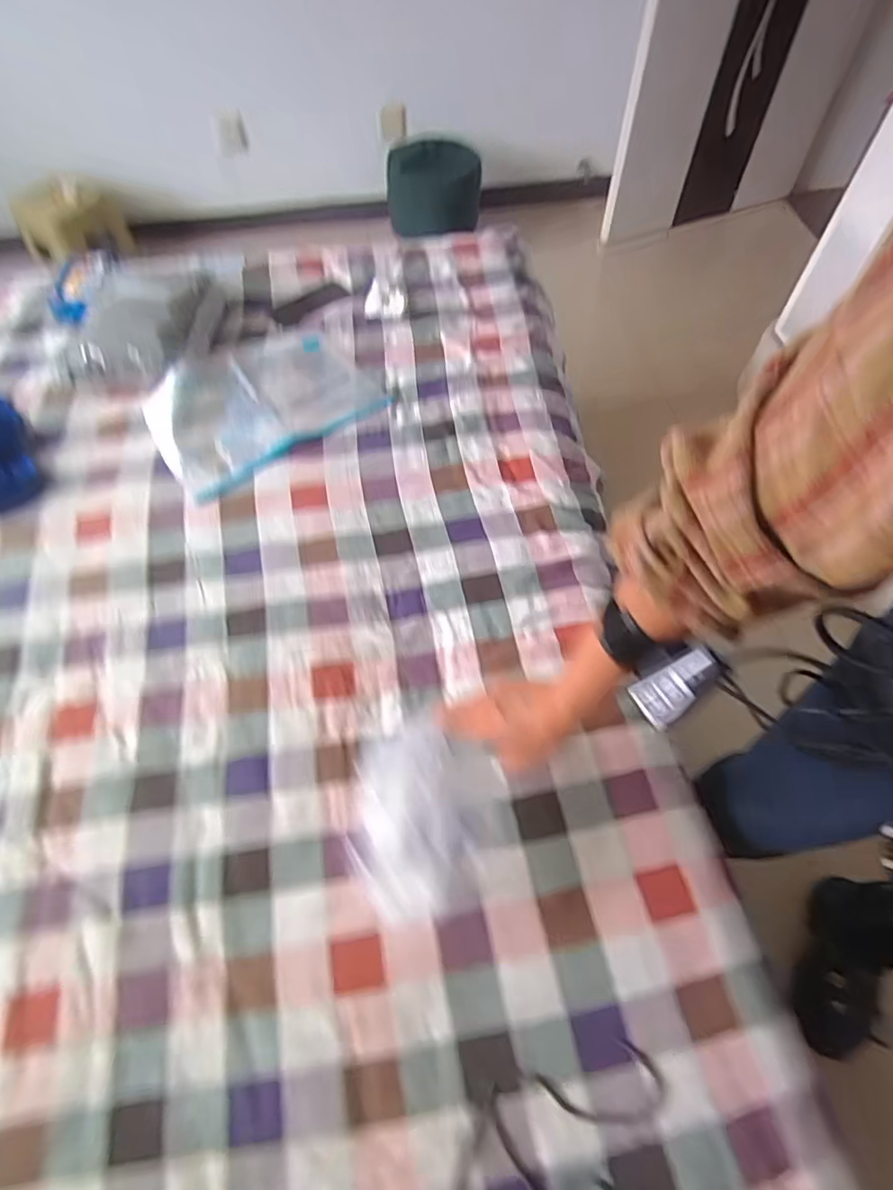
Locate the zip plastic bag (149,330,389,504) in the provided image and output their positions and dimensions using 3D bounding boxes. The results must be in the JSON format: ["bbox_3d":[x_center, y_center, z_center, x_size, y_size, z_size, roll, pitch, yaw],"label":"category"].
[{"bbox_3d":[-0.297,-0.316,0.921,0.345,0.037,0.236,-34,67,-16],"label":"zip plastic bag"}]

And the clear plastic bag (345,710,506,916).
[{"bbox_3d":[-0.023,0.218,0.575,0.142,0.073,0.174,8,62,5],"label":"clear plastic bag"}]

